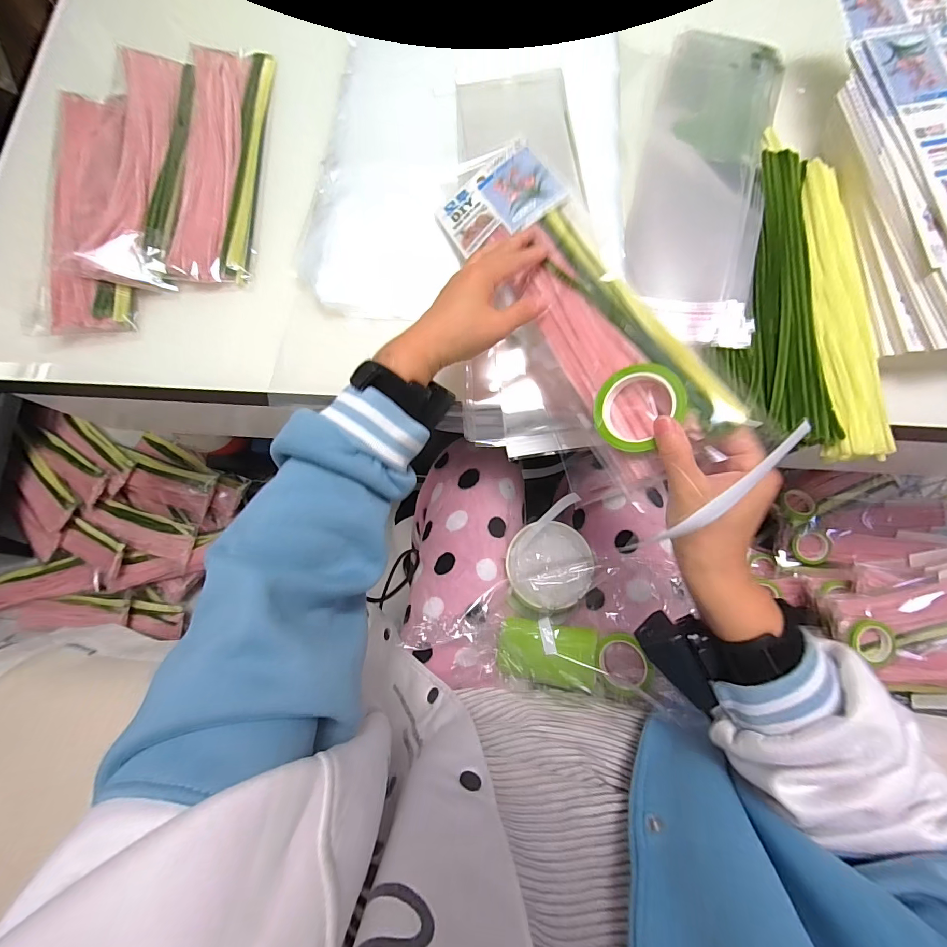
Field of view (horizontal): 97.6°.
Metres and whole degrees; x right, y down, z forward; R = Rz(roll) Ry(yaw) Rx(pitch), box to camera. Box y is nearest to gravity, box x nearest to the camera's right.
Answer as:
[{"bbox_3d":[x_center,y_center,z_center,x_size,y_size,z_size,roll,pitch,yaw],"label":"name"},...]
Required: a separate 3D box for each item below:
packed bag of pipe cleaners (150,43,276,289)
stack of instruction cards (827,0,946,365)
[{"bbox_3d":[-0.279,-0.346,0.456,0.089,0.013,0.298,0,78,1],"label":"packed bag of pipe cleaners"},{"bbox_3d":[0.432,-0.305,0.408,0.150,0.074,0.403,-6,78,0],"label":"stack of instruction cards"}]

